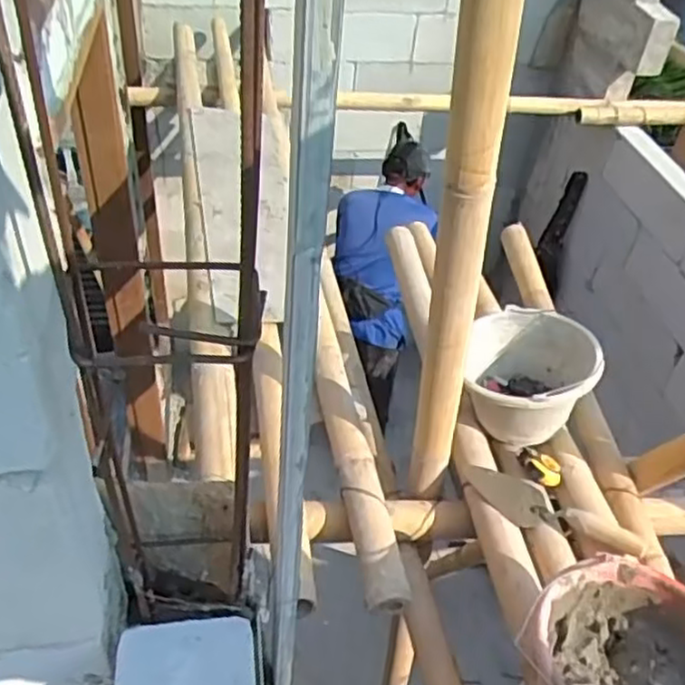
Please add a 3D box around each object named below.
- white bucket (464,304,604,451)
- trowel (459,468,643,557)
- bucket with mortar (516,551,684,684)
[{"bbox_3d":[0.323,0.068,1.252,0.219,0.157,0.238,12,43,7],"label":"white bucket"},{"bbox_3d":[0.335,0.263,1.134,0.284,0.050,0.084,23,45,17],"label":"trowel"},{"bbox_3d":[0.345,0.411,0.877,0.227,0.157,0.227,3,43,-3],"label":"bucket with mortar"}]

